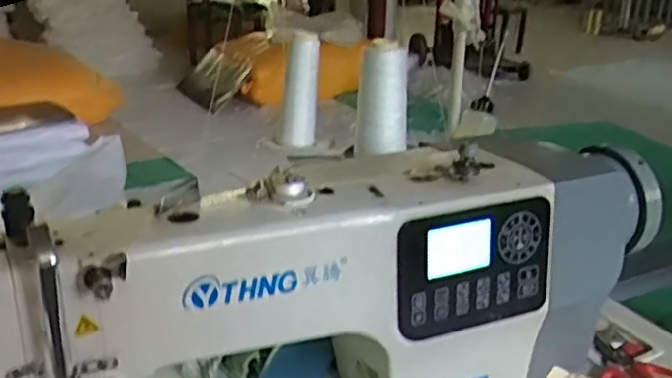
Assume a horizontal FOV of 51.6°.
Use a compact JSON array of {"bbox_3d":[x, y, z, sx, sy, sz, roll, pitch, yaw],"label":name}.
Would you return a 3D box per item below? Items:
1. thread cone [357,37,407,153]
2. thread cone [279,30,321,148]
[{"bbox_3d":[0.069,-0.129,0.990,0.072,0.154,0.059,4,22,4],"label":"thread cone"},{"bbox_3d":[-0.052,-0.145,1.033,0.057,0.167,0.047,0,22,-5],"label":"thread cone"}]

